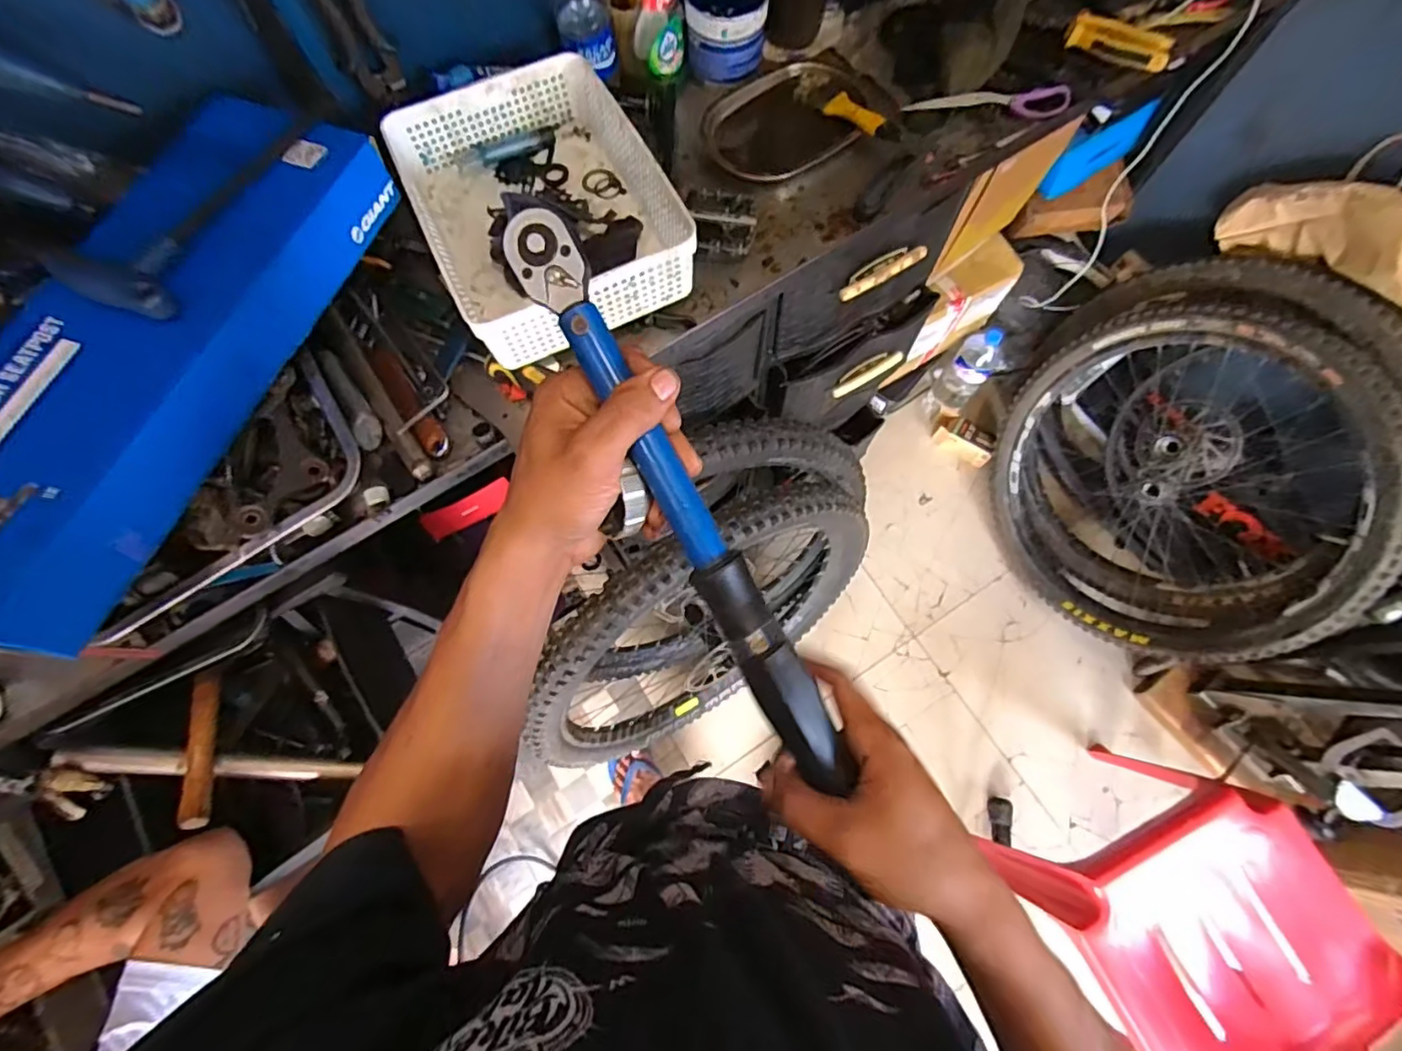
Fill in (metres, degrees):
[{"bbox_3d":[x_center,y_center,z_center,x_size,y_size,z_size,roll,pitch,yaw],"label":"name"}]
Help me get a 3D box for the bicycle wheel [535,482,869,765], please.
[{"bbox_3d":[0.026,0.203,1.069,0.650,0.677,0.077,-36,59,-4],"label":"bicycle wheel"}]

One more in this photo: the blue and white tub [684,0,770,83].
[{"bbox_3d":[0.030,-0.627,0.751,0.101,0.075,0.109,3,74,2],"label":"blue and white tub"}]

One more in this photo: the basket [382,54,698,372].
[{"bbox_3d":[-0.175,-0.350,0.672,0.240,0.090,0.323,-26,75,-6],"label":"basket"}]

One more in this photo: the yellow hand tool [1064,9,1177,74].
[{"bbox_3d":[0.520,-0.603,0.751,0.124,0.026,0.036,21,75,7],"label":"yellow hand tool"}]

